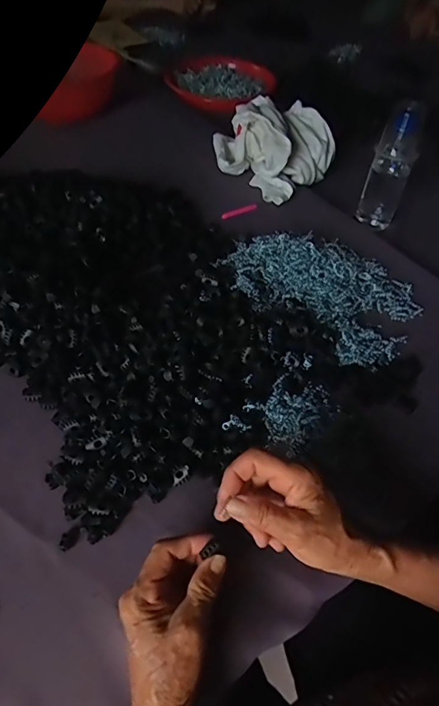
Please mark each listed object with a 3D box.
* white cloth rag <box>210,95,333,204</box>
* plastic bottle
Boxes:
[{"bbox_3d":[0.087,-0.370,0.788,0.195,0.091,0.178,36,56,28],"label":"white cloth rag"},{"bbox_3d":[0.262,-0.286,0.690,0.064,0.167,0.075,16,49,13],"label":"plastic bottle"}]

